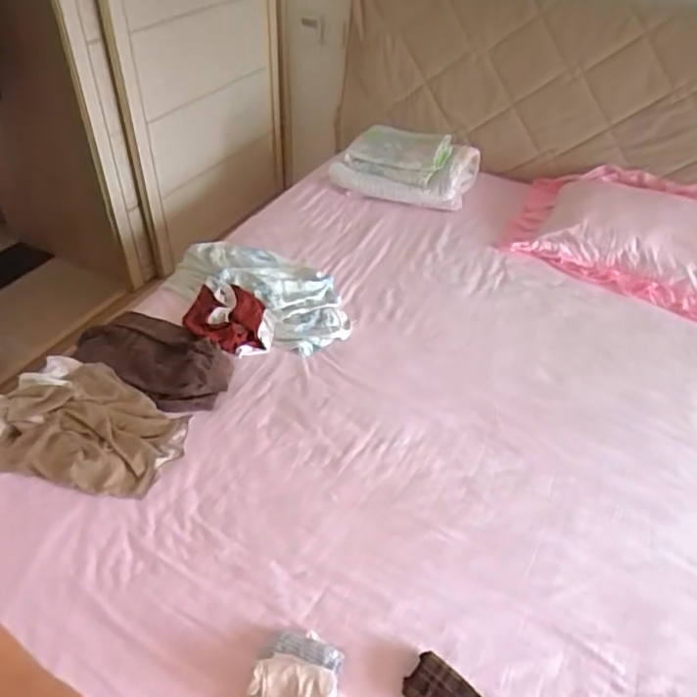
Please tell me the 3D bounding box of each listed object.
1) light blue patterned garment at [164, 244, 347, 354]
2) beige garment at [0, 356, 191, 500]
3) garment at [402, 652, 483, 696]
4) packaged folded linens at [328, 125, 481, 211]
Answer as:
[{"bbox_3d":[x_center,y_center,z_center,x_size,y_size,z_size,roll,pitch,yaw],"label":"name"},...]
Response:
[{"bbox_3d":[-0.205,-0.151,1.455,0.505,0.049,0.283,27,47,25],"label":"light blue patterned garment"},{"bbox_3d":[-0.502,0.149,1.112,0.382,0.033,0.252,21,45,20],"label":"beige garment"},{"bbox_3d":[0.130,0.467,0.800,0.104,0.035,0.070,31,49,28],"label":"garment"},{"bbox_3d":[0.188,-0.587,1.892,0.424,0.137,0.314,12,43,10],"label":"packaged folded linens"}]

